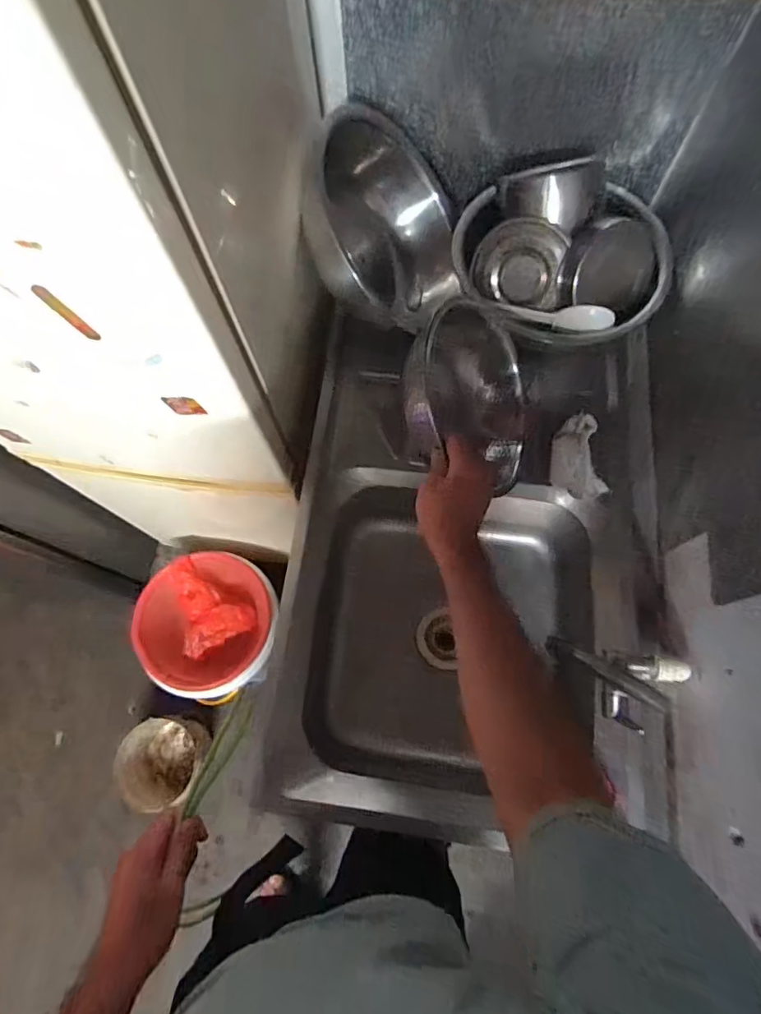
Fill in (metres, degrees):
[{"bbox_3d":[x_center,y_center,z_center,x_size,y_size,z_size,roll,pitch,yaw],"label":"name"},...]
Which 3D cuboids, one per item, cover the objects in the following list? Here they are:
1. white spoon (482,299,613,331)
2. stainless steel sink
[{"bbox_3d":[0.258,-0.303,0.791,0.197,0.021,0.036,16,71,23],"label":"white spoon"},{"bbox_3d":[0.136,0.067,0.820,0.546,0.223,0.740,6,71,4],"label":"stainless steel sink"}]

